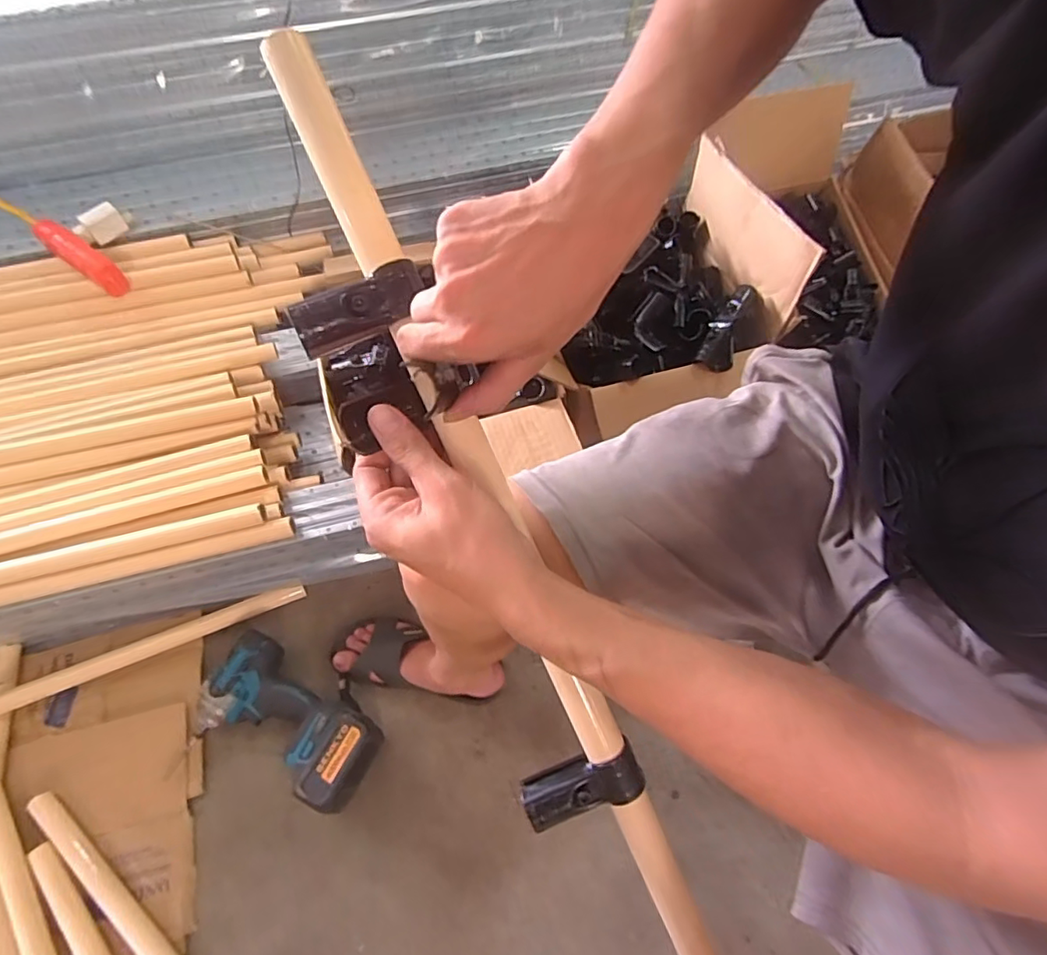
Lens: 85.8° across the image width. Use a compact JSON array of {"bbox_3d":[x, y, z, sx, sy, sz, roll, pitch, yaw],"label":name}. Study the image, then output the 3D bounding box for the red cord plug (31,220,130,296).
[{"bbox_3d":[-0.718,-0.360,0.906,0.177,0.050,0.035,34,65,3],"label":"red cord plug"}]

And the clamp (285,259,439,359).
[{"bbox_3d":[-0.093,-0.102,0.333,0.085,0.024,0.029,-24,61,-14],"label":"clamp"}]

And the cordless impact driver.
[{"bbox_3d":[-0.319,0.321,0.755,0.251,0.074,0.128,25,62,15],"label":"cordless impact driver"}]

